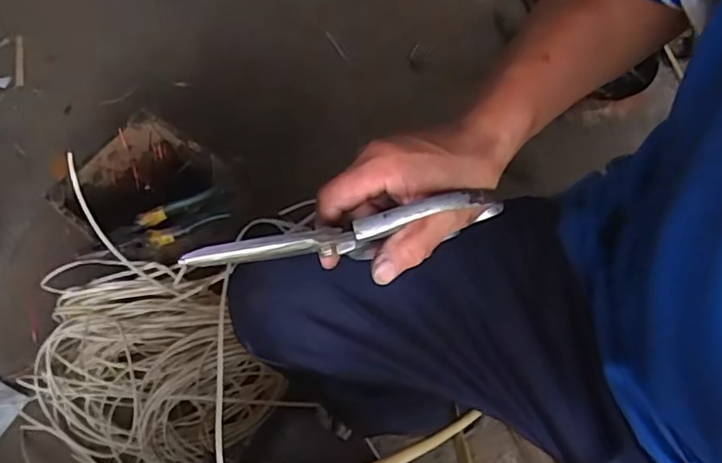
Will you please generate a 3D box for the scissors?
[{"bbox_3d":[-0.005,0.006,0.348,0.186,0.047,0.014,-10,62,-18],"label":"scissors"}]

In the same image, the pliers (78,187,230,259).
[{"bbox_3d":[-0.264,-0.006,0.762,0.185,0.016,0.056,-22,65,-6],"label":"pliers"}]

